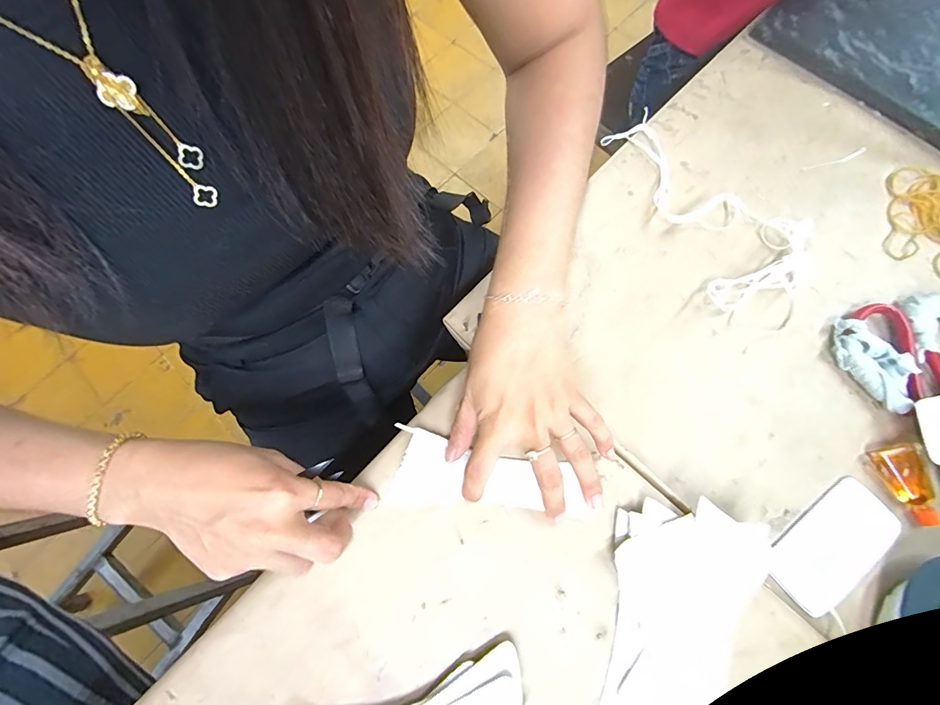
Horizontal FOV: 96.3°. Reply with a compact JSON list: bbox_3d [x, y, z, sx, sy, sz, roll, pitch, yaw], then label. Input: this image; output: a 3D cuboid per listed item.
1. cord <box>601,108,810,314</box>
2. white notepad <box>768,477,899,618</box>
[{"bbox_3d":[0.236,-0.155,0.418,0.108,0.020,0.226,-21,73,-3],"label":"cord"},{"bbox_3d":[0.287,0.152,0.331,0.108,0.006,0.052,-37,75,-8],"label":"white notepad"}]

